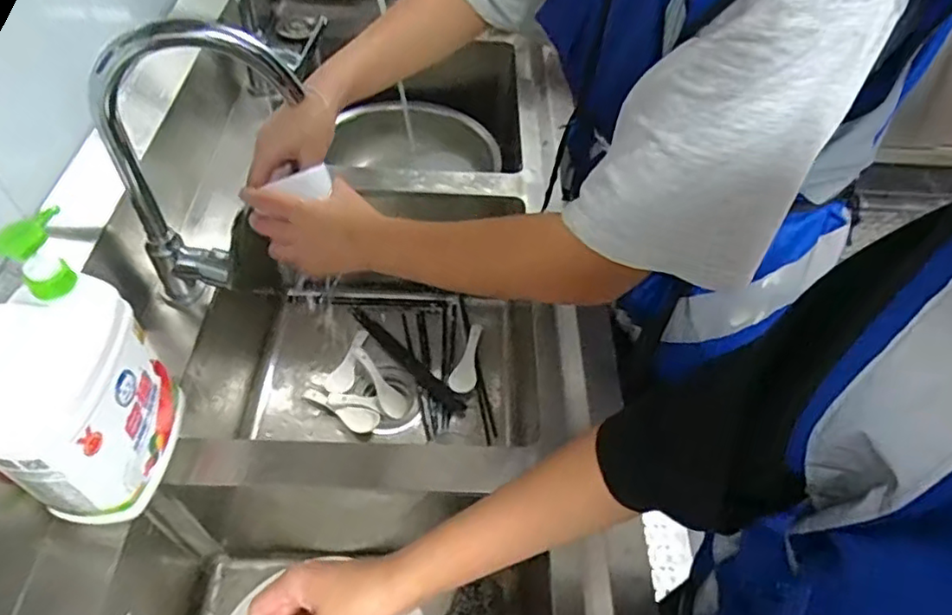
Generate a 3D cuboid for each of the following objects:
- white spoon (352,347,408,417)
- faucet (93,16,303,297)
[{"bbox_3d":[-0.155,0.117,0.964,0.036,0.019,0.126,-36,95,-27],"label":"white spoon"},{"bbox_3d":[-0.264,-0.128,0.627,0.187,0.318,0.056,-1,52,-4],"label":"faucet"}]

